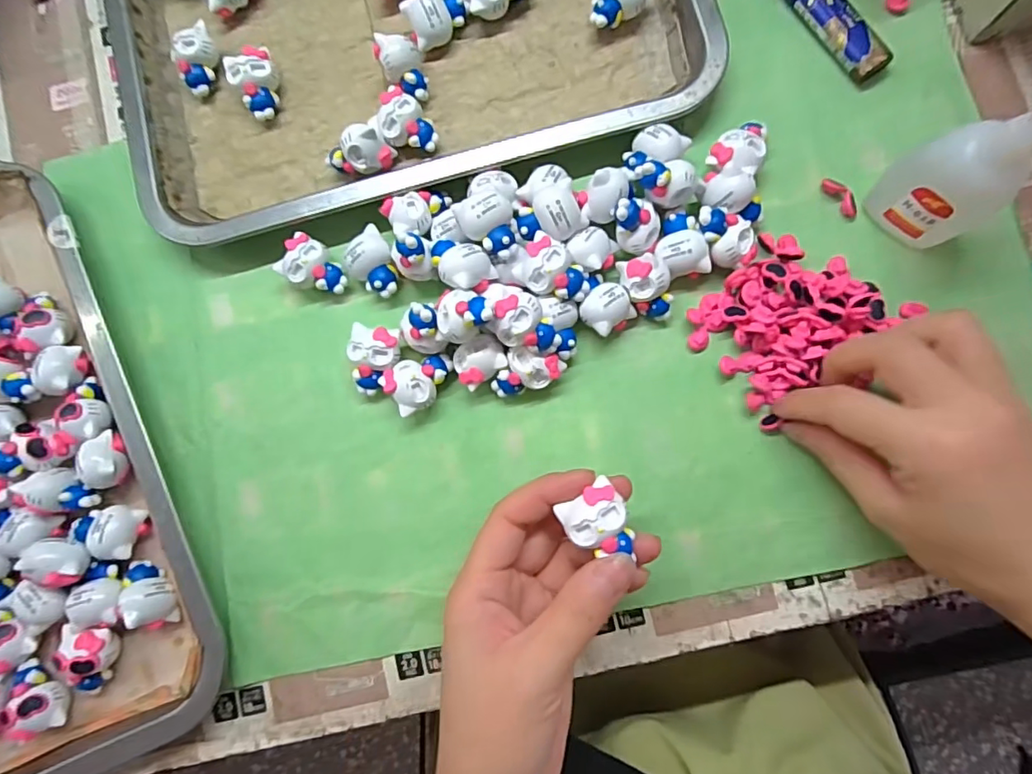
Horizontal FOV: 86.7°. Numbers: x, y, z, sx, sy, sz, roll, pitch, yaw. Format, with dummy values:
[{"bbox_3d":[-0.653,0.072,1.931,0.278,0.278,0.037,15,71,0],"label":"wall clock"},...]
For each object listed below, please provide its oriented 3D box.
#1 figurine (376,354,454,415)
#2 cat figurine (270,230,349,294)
[{"bbox_3d":[-0.047,-0.003,0.273,0.033,0.021,0.025,-32,83,0],"label":"figurine"},{"bbox_3d":[-0.104,-0.062,0.283,0.032,0.021,0.023,30,87,7],"label":"cat figurine"}]

